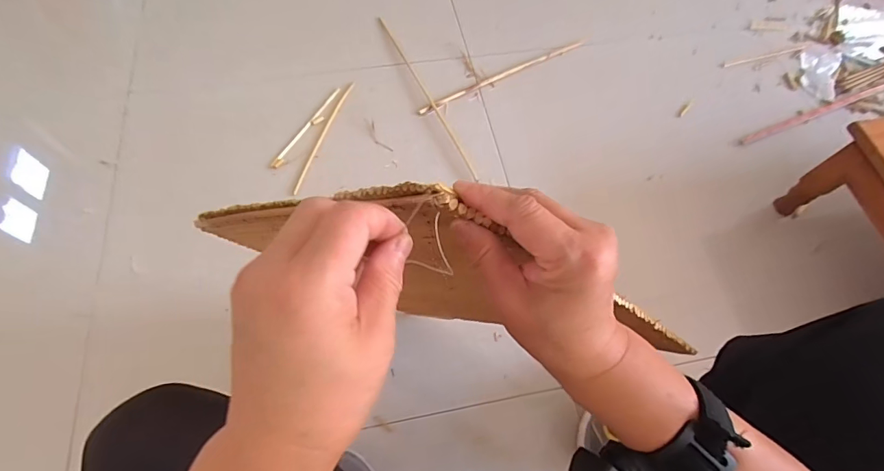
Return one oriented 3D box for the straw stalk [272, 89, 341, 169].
[{"bbox_3d":[-0.290,-0.239,0.963,0.022,0.009,0.248,25,67,9],"label":"straw stalk"}]

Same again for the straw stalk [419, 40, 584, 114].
[{"bbox_3d":[0.148,-0.384,1.049,0.460,0.010,0.022,-27,68,-15],"label":"straw stalk"}]

